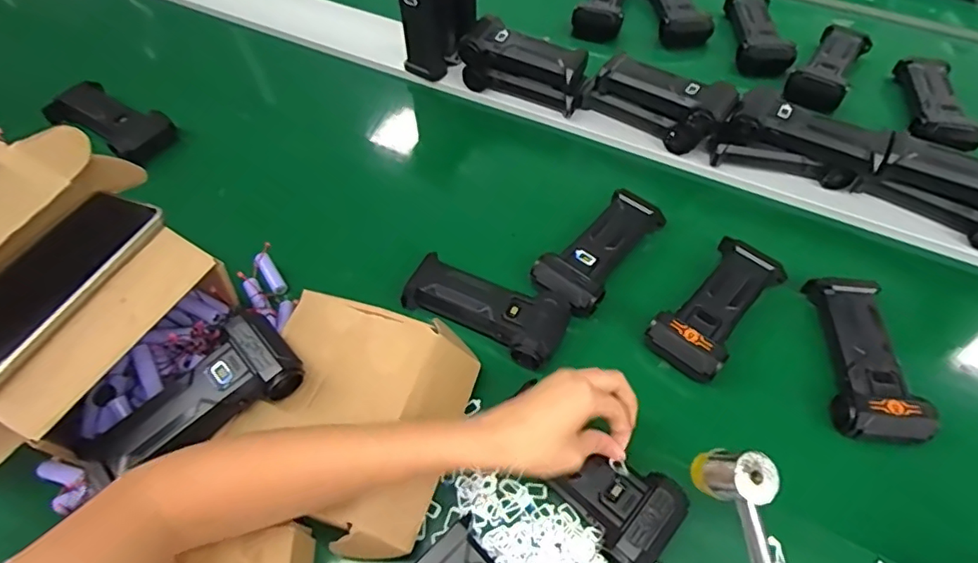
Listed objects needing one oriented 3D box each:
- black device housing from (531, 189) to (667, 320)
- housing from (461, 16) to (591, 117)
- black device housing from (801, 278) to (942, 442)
[{"bbox_3d":[0.115,-0.033,0.583,0.072,0.033,0.165,38,64,23],"label":"black device housing"},{"bbox_3d":[0.044,-0.271,0.715,0.160,0.071,0.054,19,58,14],"label":"housing"},{"bbox_3d":[0.341,0.066,0.512,0.068,0.034,0.159,3,56,3],"label":"black device housing"}]

